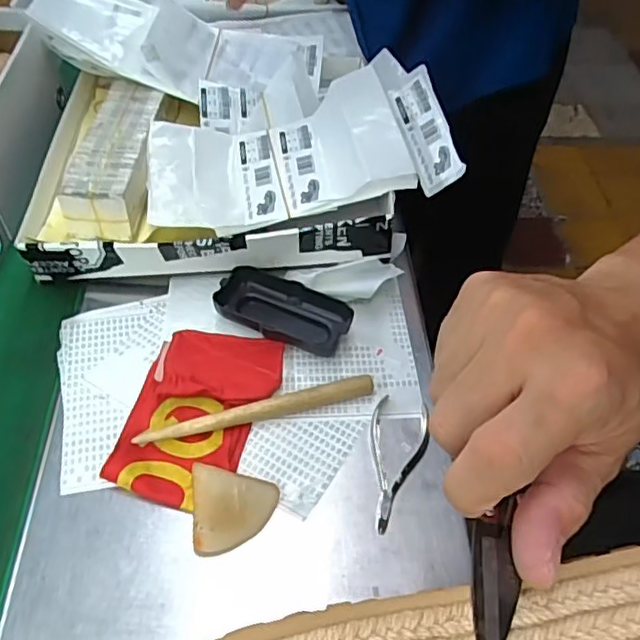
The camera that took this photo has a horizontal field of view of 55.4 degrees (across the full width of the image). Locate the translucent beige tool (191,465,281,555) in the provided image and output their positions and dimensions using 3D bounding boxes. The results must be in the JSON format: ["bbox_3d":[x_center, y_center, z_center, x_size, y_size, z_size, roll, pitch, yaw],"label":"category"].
[{"bbox_3d":[-0.057,0.125,0.411,0.056,0.012,0.056,-4,51,-8],"label":"translucent beige tool"}]

